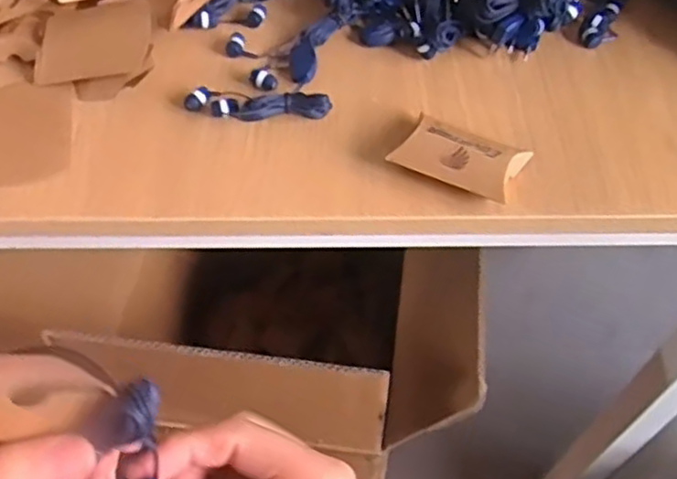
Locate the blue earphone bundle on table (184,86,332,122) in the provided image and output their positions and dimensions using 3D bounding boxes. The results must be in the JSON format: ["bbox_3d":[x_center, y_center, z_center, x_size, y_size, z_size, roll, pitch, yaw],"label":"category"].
[{"bbox_3d":[-0.052,-0.087,0.461,0.092,0.014,0.017,5,54,3],"label":"blue earphone bundle on table"}]

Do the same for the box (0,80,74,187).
[{"bbox_3d":[-0.200,-0.070,0.461,0.058,0.004,0.090,-9,55,-6],"label":"box"}]

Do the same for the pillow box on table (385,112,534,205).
[{"bbox_3d":[0.075,-0.052,0.438,0.072,0.020,0.048,22,57,15],"label":"pillow box on table"}]

